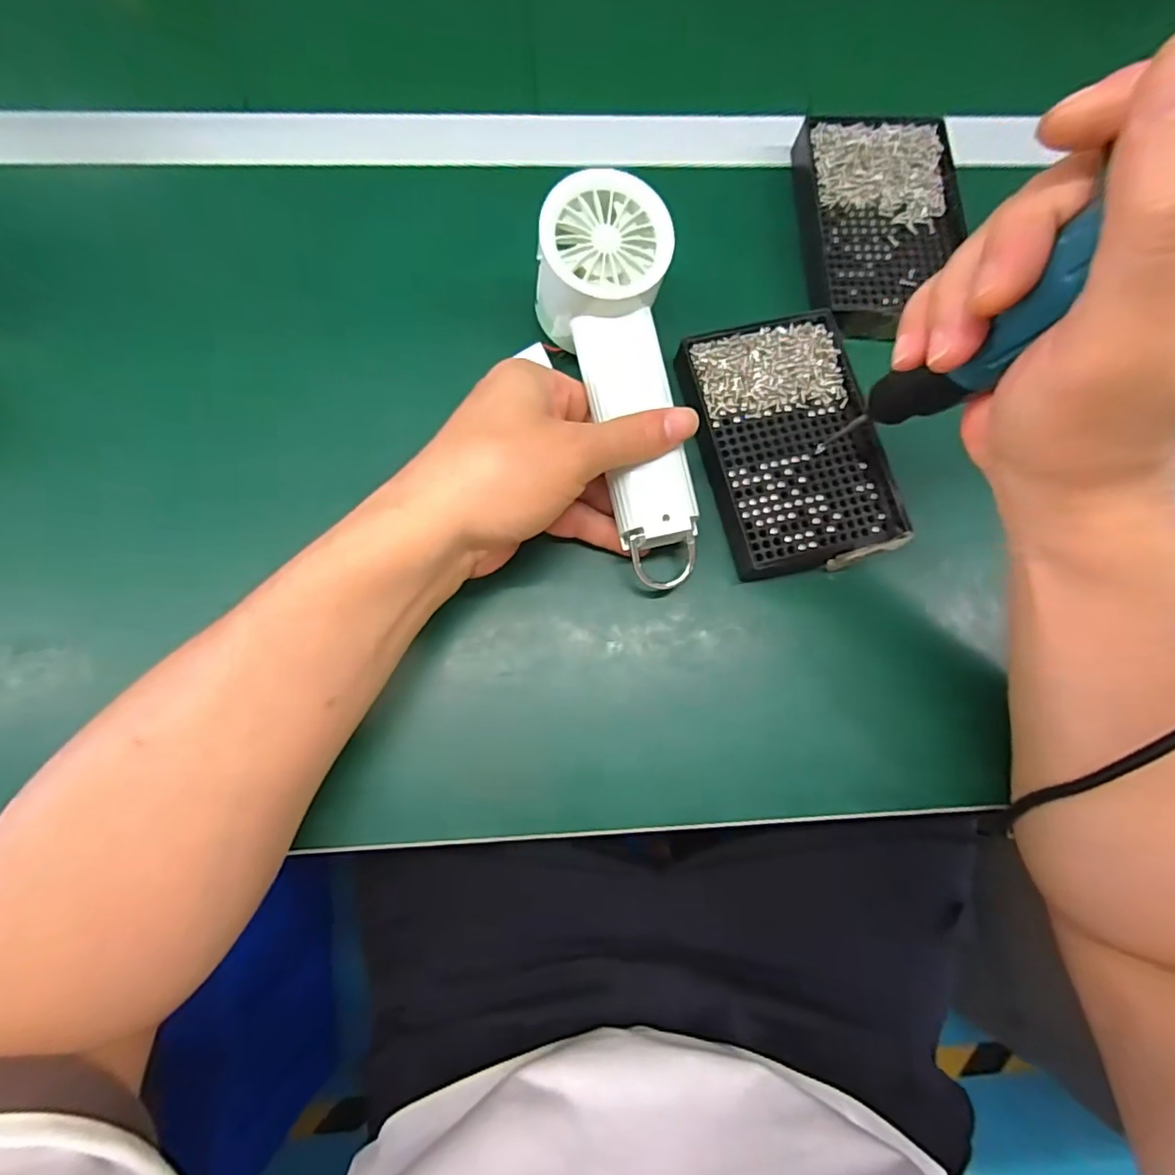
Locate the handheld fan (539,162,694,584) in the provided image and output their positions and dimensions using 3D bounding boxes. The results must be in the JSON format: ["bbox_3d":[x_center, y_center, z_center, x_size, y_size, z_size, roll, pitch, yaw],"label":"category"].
[{"bbox_3d":[0.018,-0.098,0.295,0.061,0.051,0.193,-11,91,-4],"label":"handheld fan"}]

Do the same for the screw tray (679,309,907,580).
[{"bbox_3d":[0.111,-0.079,0.318,0.092,0.021,0.139,-14,83,-4],"label":"screw tray"}]

